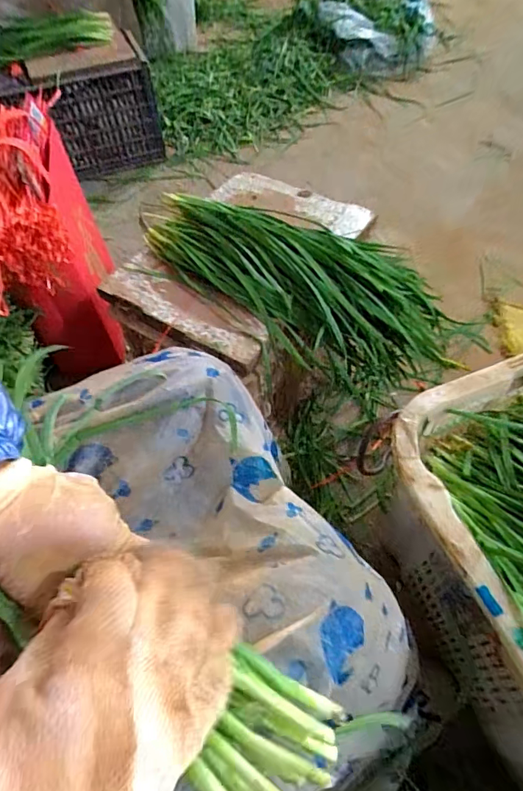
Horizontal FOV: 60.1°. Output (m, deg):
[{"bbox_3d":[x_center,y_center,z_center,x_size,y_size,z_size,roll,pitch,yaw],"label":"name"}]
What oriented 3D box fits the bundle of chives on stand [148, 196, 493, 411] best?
[{"bbox_3d":[0.063,-0.168,0.746,0.530,0.181,0.202,19,60,15],"label":"bundle of chives on stand"}]

